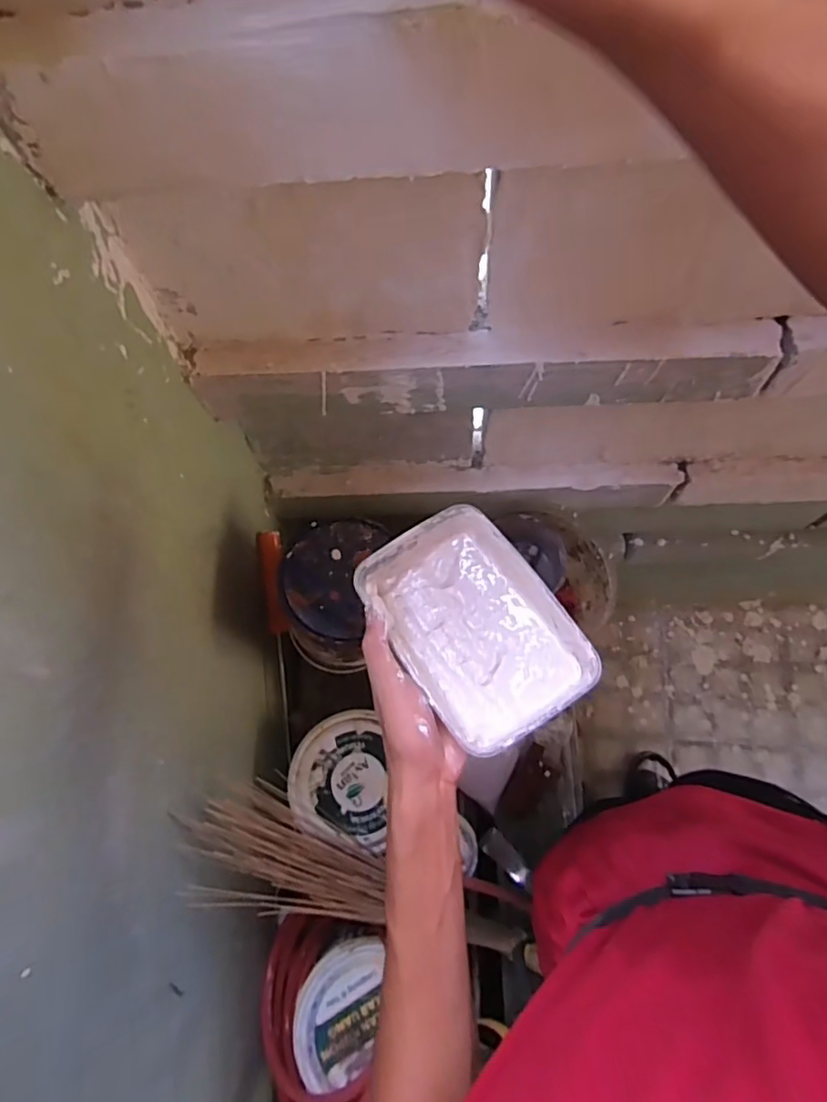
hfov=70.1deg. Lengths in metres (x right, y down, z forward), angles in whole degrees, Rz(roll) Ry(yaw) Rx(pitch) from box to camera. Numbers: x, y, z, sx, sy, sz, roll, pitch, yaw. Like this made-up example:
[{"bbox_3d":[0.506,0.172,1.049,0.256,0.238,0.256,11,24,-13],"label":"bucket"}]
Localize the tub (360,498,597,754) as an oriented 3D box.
[{"bbox_3d":[0.044,0.054,0.439,0.113,0.052,0.166,-33,73,-9],"label":"tub"}]

